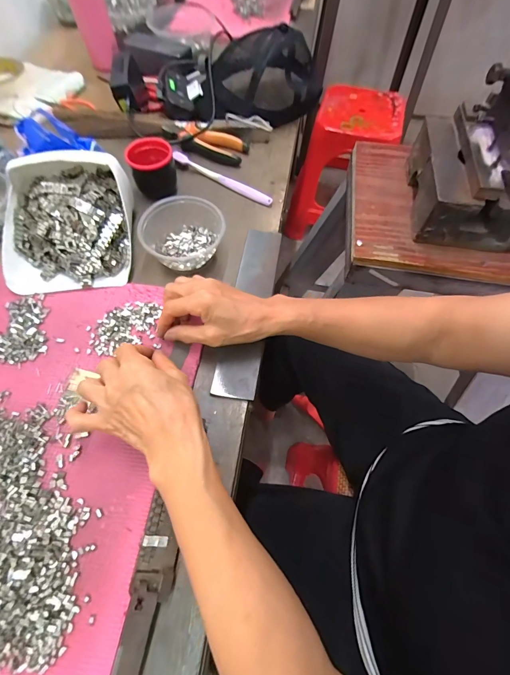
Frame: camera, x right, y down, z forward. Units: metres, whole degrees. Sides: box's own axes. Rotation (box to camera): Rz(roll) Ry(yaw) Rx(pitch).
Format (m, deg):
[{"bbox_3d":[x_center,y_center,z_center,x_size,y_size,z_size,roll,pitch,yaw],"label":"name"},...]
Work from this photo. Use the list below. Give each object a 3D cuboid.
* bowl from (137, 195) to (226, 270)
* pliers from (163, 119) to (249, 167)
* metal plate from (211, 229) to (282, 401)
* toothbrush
[{"bbox_3d":[-0.098,-0.139,0.423,0.110,0.049,0.099,-15,65,-10],"label":"bowl"},{"bbox_3d":[-0.088,-0.337,0.543,0.151,0.018,0.060,20,64,7],"label":"pliers"},{"bbox_3d":[-0.006,-0.042,0.406,0.052,0.011,0.244,3,65,17],"label":"metal plate"},{"bbox_3d":[-0.052,-0.254,0.507,0.180,0.018,0.015,28,65,11],"label":"toothbrush"}]

